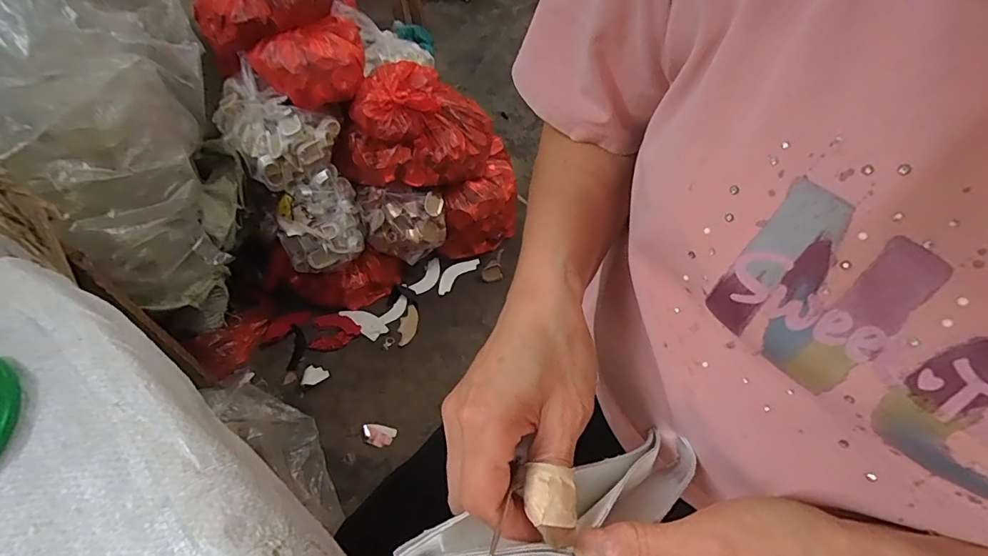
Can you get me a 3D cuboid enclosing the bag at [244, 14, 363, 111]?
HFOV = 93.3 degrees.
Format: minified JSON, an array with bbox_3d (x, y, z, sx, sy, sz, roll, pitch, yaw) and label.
[{"bbox_3d":[-0.352,-0.433,0.933,0.226,0.108,0.140,-28,60,-19],"label":"bag"}]

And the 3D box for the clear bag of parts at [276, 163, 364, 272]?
[{"bbox_3d":[-0.368,-0.121,0.998,0.185,0.137,0.143,-30,60,-20],"label":"clear bag of parts"}]

